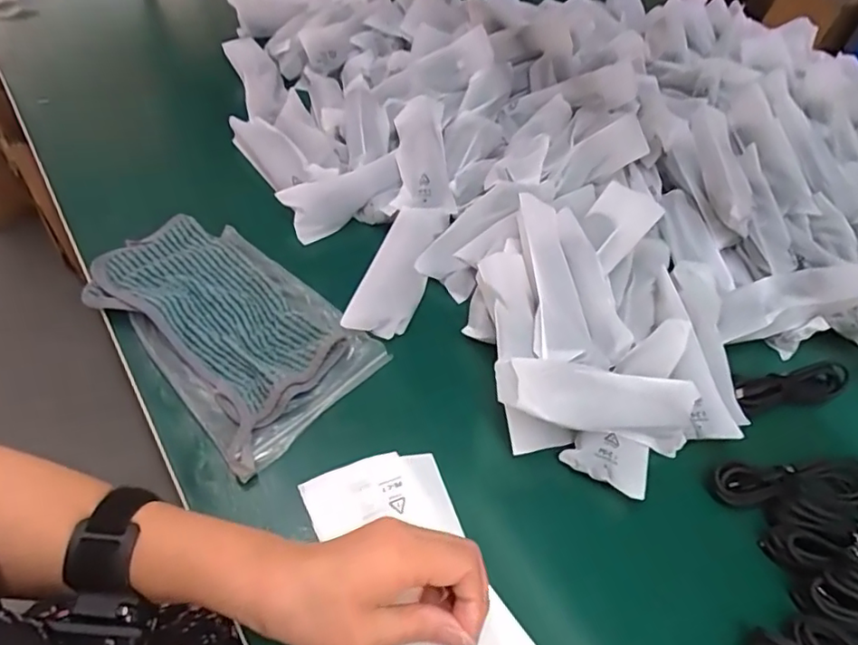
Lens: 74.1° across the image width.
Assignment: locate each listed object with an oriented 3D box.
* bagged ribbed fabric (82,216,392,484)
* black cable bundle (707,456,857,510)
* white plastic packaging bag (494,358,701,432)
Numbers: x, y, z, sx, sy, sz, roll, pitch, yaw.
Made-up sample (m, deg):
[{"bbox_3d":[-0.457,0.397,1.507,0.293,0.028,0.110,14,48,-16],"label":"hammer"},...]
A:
[{"bbox_3d":[-0.167,-0.005,0.470,0.245,0.015,0.140,39,58,21],"label":"bagged ribbed fabric"},{"bbox_3d":[0.265,0.117,0.417,0.114,0.010,0.032,0,56,-1],"label":"black cable bundle"},{"bbox_3d":[0.123,0.058,0.412,0.145,0.032,0.051,13,59,-9],"label":"white plastic packaging bag"}]

